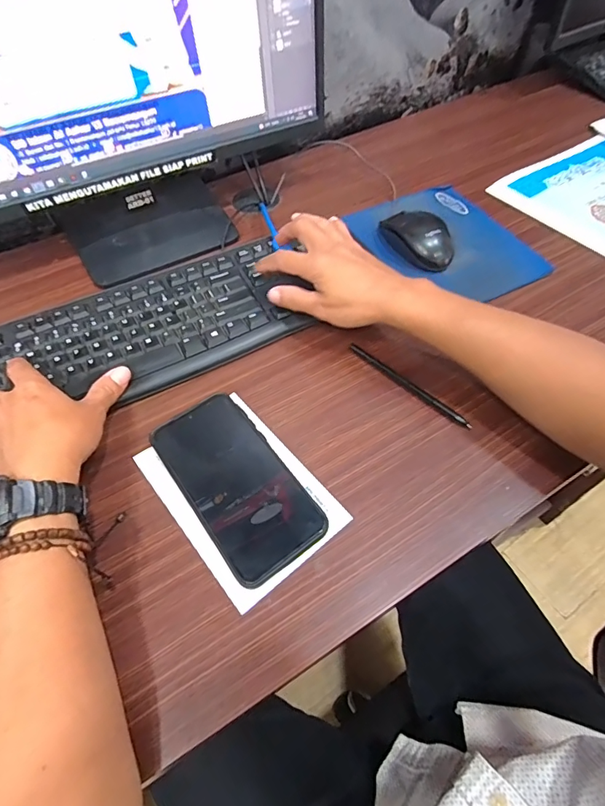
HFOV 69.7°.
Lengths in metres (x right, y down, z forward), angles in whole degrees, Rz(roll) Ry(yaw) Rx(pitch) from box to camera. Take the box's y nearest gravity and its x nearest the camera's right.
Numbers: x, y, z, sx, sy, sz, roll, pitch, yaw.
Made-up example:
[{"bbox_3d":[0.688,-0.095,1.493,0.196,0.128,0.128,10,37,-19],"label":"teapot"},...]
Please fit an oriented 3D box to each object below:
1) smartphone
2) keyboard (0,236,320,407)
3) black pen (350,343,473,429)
[{"bbox_3d":[-0.055,0.063,0.357,0.079,0.016,0.159,-32,61,-19],"label":"smartphone"},{"bbox_3d":[-0.162,-0.077,0.453,0.320,0.015,0.152,-25,59,-14],"label":"keyboard"},{"bbox_3d":[0.099,-0.018,0.411,0.006,0.007,0.138,-40,64,-22],"label":"black pen"}]

